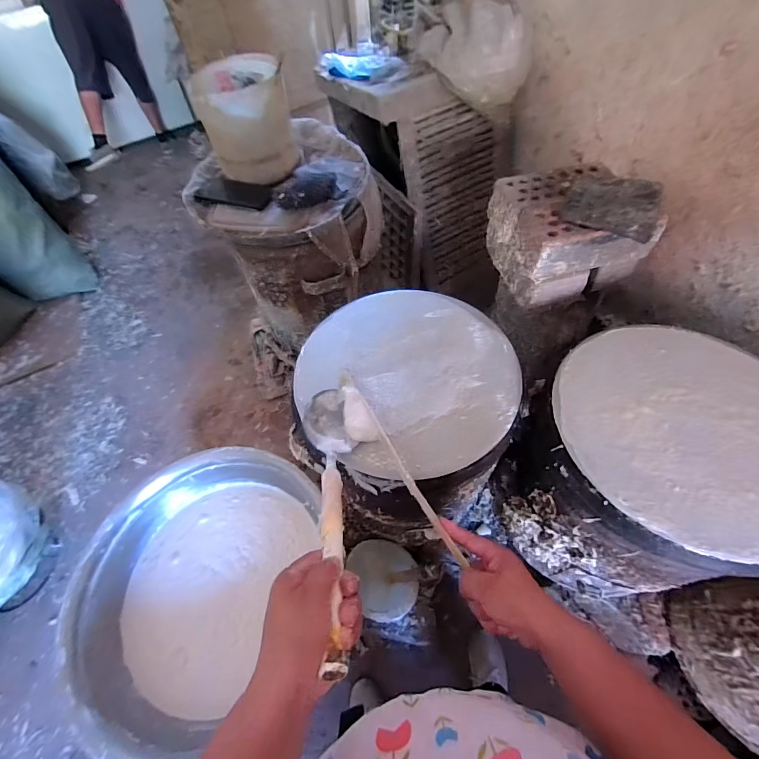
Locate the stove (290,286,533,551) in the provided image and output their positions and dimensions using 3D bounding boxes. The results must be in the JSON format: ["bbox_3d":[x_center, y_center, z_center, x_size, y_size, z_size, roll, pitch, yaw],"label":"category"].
[{"bbox_3d":[0.059,0.115,0.795,0.360,0.486,0.396,-2,58,3],"label":"stove"}]

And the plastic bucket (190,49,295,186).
[{"bbox_3d":[-0.278,-0.546,0.797,0.179,0.176,0.165,-17,58,-6],"label":"plastic bucket"}]

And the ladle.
[{"bbox_3d":[-0.058,0.125,0.427,0.068,0.065,0.348,-10,27,-2],"label":"ladle"}]

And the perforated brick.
[{"bbox_3d":[0.386,-0.302,0.770,0.248,0.172,0.244,-15,58,-5],"label":"perforated brick"}]

